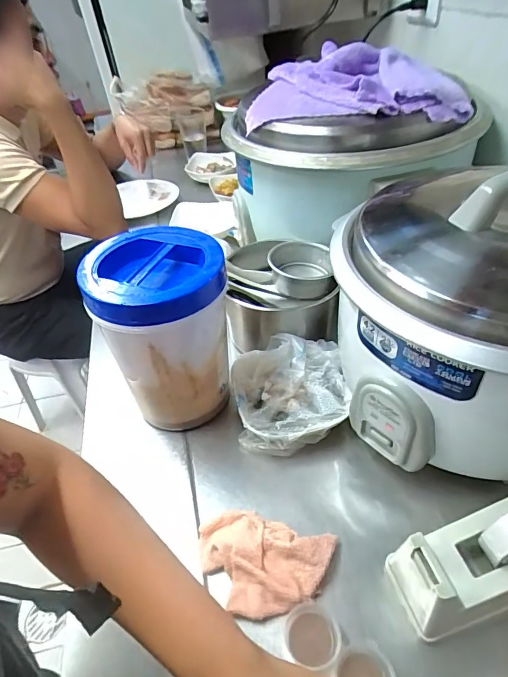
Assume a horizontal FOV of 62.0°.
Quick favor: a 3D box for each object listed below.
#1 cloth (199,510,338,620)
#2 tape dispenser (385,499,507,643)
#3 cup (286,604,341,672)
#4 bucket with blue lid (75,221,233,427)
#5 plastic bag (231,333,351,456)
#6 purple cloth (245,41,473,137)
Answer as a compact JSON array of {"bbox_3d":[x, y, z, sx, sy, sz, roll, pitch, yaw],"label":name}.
[{"bbox_3d":[0.003,0.236,0.445,0.136,0.040,0.096,12,46,20],"label":"cloth"},{"bbox_3d":[0.239,0.187,0.380,0.228,0.077,0.077,-24,43,3],"label":"tape dispenser"},{"bbox_3d":[0.054,0.278,0.396,0.047,0.034,0.049,-4,42,3],"label":"cup"},{"bbox_3d":[-0.100,0.007,0.550,0.141,0.242,0.141,-4,42,3],"label":"bucket with blue lid"},{"bbox_3d":[0.049,0.078,0.587,0.154,0.071,0.159,-8,42,-1],"label":"plastic bag"},{"bbox_3d":[0.158,-0.397,0.664,0.333,0.075,0.189,8,44,16],"label":"purple cloth"}]

